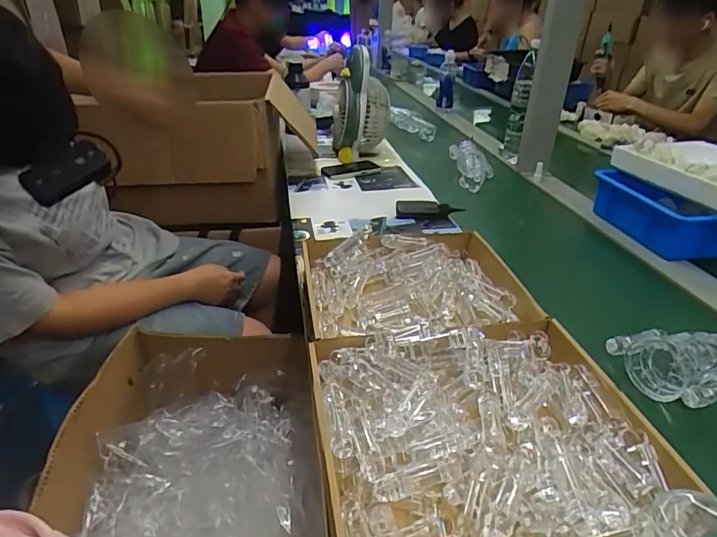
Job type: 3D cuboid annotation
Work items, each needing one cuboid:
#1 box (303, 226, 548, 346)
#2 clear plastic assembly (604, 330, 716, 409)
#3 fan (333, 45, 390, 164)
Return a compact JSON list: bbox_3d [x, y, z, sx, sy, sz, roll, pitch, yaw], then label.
[{"bbox_3d":[0.084,0.035,0.717,0.324,0.068,0.300,-3,31,-6],"label":"box"},{"bbox_3d":[0.434,0.107,0.604,0.191,0.053,0.133,-9,32,-17],"label":"clear plastic assembly"},{"bbox_3d":[0.004,-0.458,1.359,0.152,0.277,0.241,-1,31,-3],"label":"fan"}]

